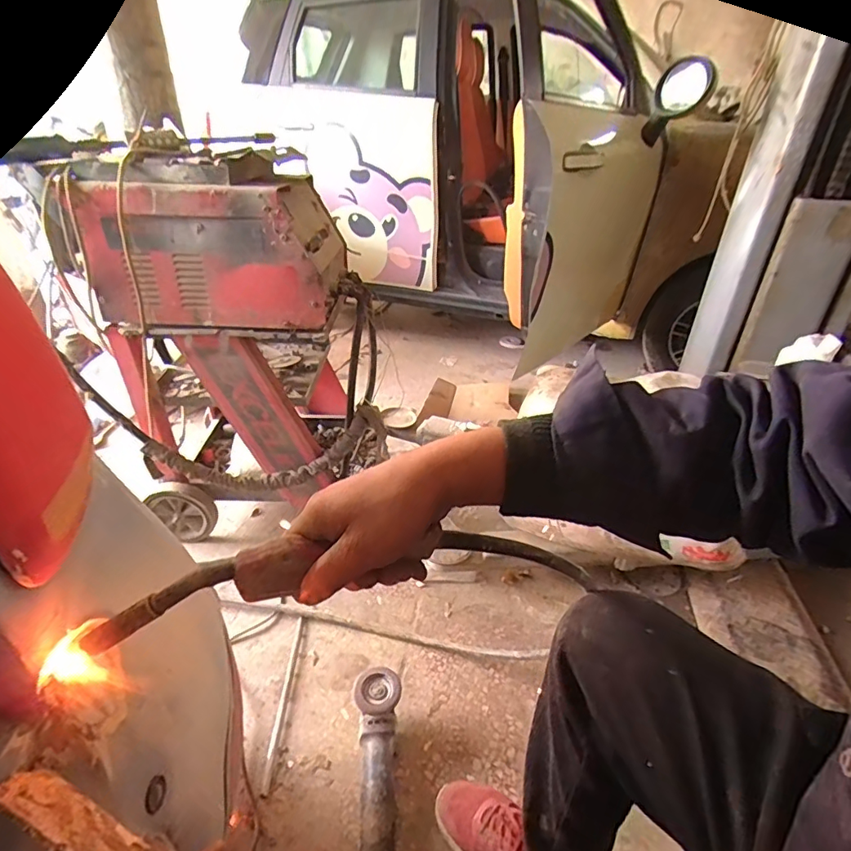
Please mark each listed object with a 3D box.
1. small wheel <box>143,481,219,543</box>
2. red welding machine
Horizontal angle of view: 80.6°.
[{"bbox_3d":[-0.621,0.229,1.284,0.164,0.175,0.042,-1,33,-5],"label":"small wheel"},{"bbox_3d":[-0.428,-0.417,1.106,0.462,0.299,0.364,4,33,2],"label":"red welding machine"}]

